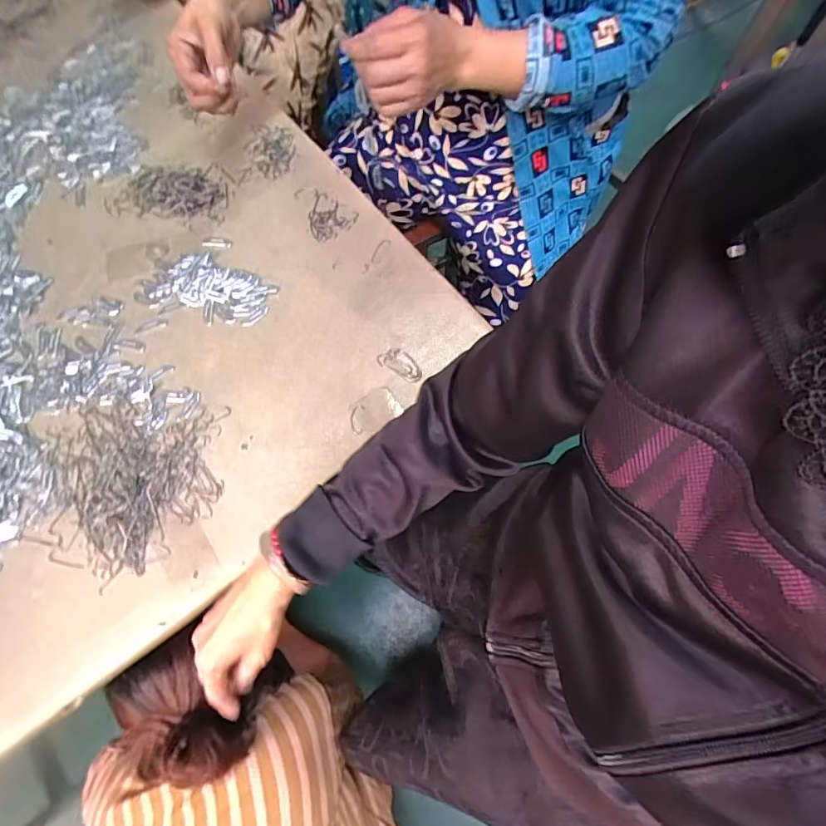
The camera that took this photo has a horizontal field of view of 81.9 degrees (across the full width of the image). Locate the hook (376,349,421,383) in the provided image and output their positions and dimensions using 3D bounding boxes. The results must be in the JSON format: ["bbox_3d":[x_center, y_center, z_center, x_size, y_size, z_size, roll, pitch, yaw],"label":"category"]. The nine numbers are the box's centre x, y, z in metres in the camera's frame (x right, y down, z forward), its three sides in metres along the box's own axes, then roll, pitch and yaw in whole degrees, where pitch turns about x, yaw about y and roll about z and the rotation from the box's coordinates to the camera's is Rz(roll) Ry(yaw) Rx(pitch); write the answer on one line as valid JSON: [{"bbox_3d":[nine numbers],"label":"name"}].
[{"bbox_3d":[-0.012,-0.054,0.519,0.051,0.004,0.028,27,72,11],"label":"hook"}]

